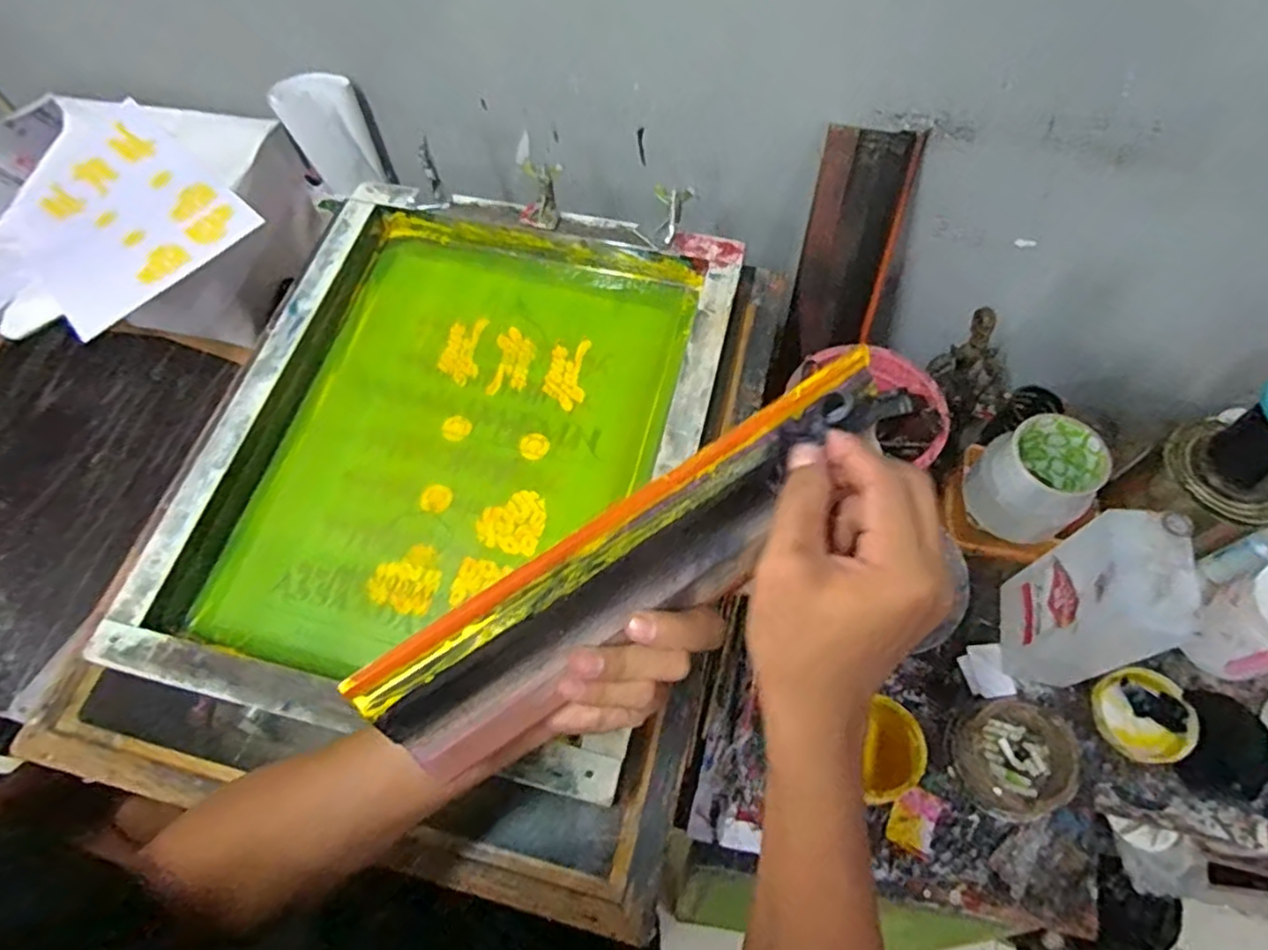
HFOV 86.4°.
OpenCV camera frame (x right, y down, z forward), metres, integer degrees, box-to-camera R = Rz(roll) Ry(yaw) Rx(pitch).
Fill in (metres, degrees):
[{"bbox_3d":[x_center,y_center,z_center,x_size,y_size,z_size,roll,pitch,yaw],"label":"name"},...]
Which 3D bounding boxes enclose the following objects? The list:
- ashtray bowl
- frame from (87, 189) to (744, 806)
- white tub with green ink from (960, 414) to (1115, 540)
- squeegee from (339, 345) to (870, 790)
[{"bbox_3d":[0.340,0.254,0.605,0.095,0.050,0.099,-1,62,2],"label":"ashtray bowl"},{"bbox_3d":[-0.144,-0.029,0.602,0.403,0.061,0.497,11,63,8],"label":"frame"},{"bbox_3d":[0.383,0.003,0.649,0.092,0.088,0.093,-1,62,2],"label":"white tub with green ink"},{"bbox_3d":[0.007,0.039,0.324,0.275,0.072,0.040,-35,66,-7],"label":"squeegee"}]

